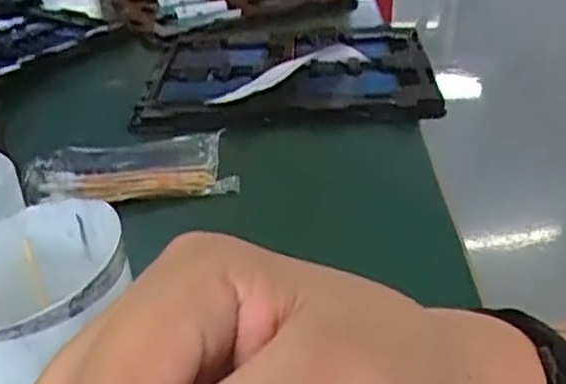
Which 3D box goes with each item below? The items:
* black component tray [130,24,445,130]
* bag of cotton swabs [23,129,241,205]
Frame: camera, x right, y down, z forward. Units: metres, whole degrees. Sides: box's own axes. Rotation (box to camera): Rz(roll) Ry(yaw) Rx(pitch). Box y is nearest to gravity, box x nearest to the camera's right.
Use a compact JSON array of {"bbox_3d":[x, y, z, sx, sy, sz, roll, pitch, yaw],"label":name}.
[{"bbox_3d":[0.002,-0.118,0.645,0.243,0.027,0.198,-2,31,1],"label":"black component tray"},{"bbox_3d":[-0.109,-0.017,0.503,0.144,0.026,0.053,-6,31,-6],"label":"bag of cotton swabs"}]

